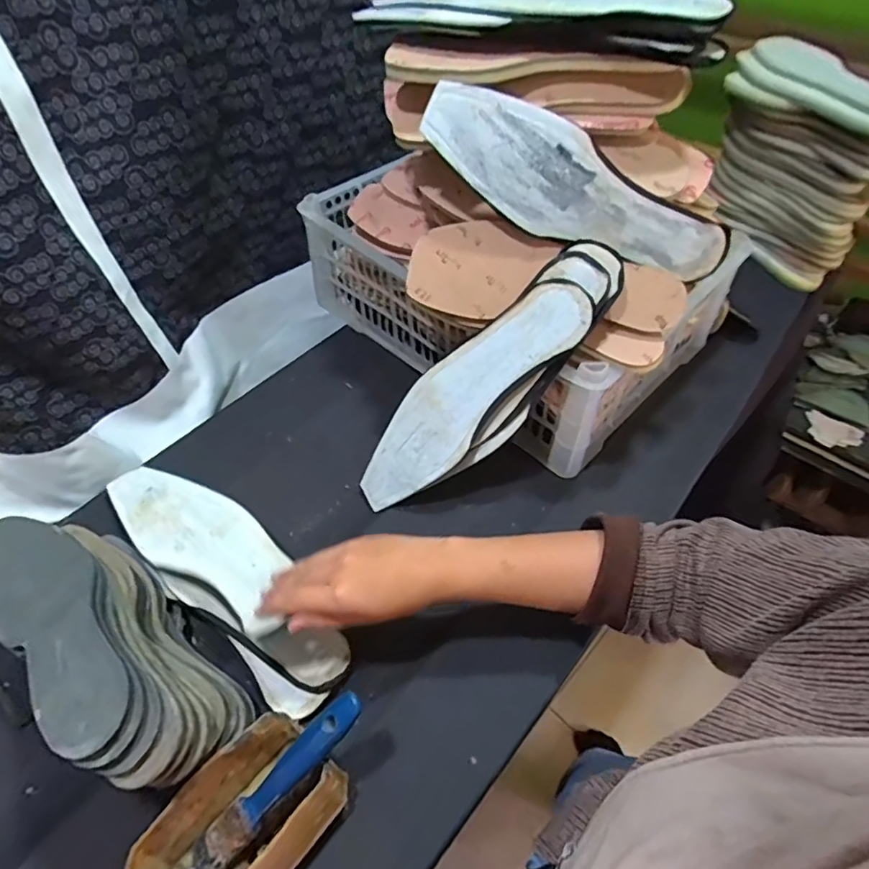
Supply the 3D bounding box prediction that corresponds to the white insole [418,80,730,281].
[{"bbox_3d":[0.118,-0.203,0.470,0.274,0.082,0.017,29,23,-10],"label":"white insole"}]

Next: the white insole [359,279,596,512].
[{"bbox_3d":[0.024,-0.032,0.521,0.011,0.285,0.083,3,48,-57],"label":"white insole"}]

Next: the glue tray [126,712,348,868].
[{"bbox_3d":[-0.125,0.263,0.375,0.084,0.067,0.129,33,58,26],"label":"glue tray"}]

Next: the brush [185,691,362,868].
[{"bbox_3d":[-0.110,0.241,0.369,0.180,0.014,0.030,-50,60,4],"label":"brush"}]

